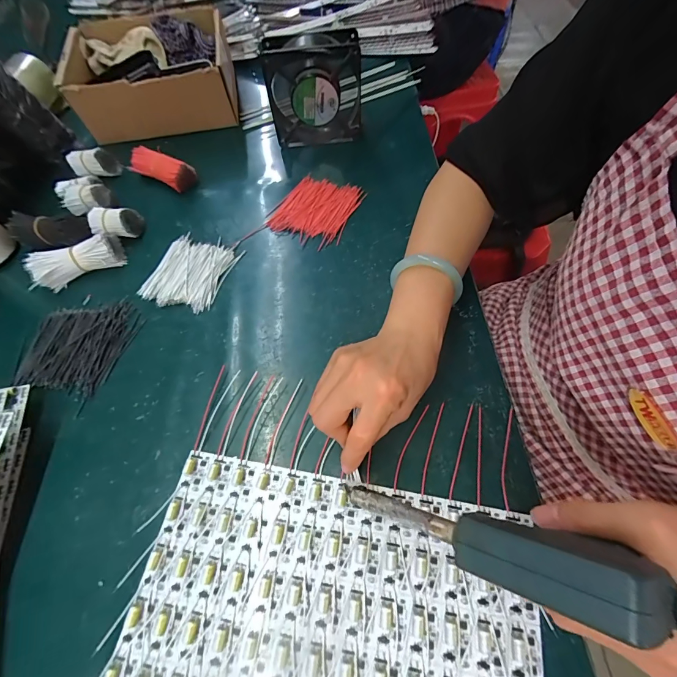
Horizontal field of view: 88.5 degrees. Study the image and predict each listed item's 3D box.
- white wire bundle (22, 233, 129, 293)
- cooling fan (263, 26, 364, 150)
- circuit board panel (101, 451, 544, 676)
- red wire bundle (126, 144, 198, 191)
[{"bbox_3d":[-0.301,-0.090,0.402,0.094,0.036,0.036,-29,64,-13],"label":"white wire bundle"},{"bbox_3d":[-0.030,-0.322,0.461,0.122,0.122,0.042,-11,61,-3],"label":"cooling fan"},{"bbox_3d":[-0.013,0.222,0.237,0.285,0.009,0.237,8,62,7],"label":"circuit board panel"},{"bbox_3d":[-0.236,-0.227,0.467,0.087,0.034,0.030,18,64,12],"label":"red wire bundle"}]

